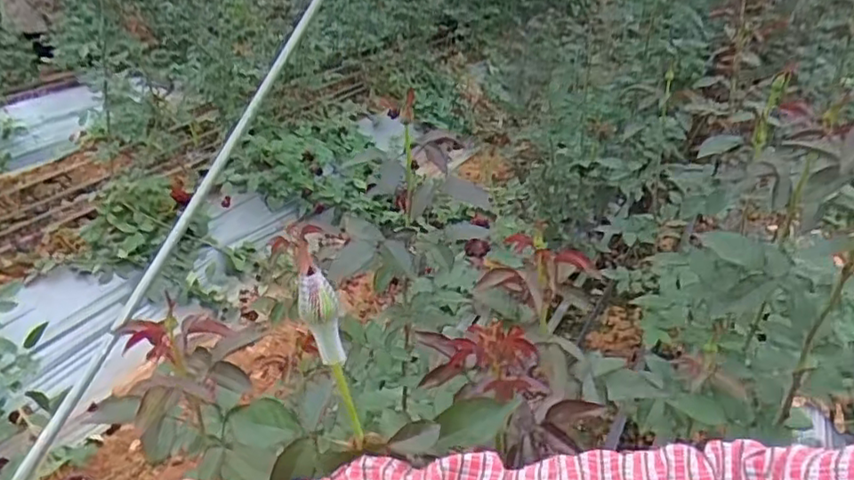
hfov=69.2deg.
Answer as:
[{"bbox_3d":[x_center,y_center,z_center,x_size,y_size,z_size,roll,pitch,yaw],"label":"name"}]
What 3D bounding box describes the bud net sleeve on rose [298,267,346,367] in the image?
[{"bbox_3d":[-0.062,0.045,0.358,0.021,0.057,0.018,-12,31,-14],"label":"bud net sleeve on rose"}]

